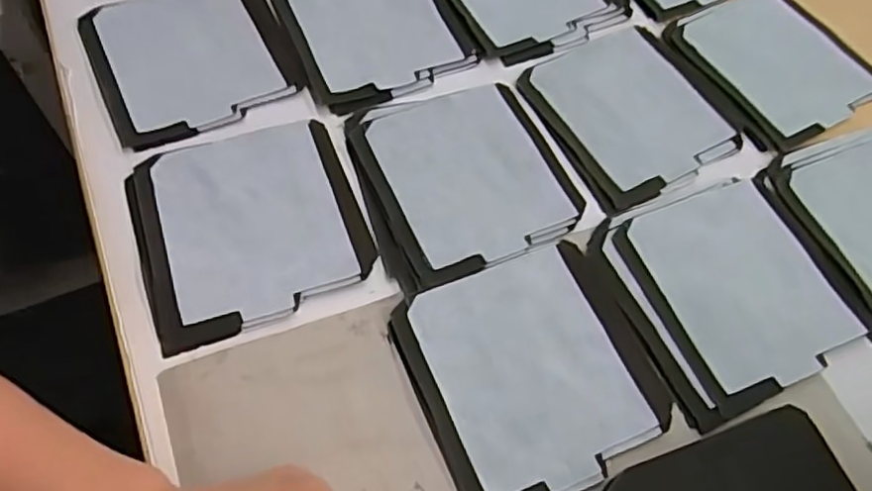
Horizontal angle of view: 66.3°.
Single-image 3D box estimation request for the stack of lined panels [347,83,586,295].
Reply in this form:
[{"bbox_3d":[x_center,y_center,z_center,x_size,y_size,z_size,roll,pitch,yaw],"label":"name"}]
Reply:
[{"bbox_3d":[0.017,-0.049,0.454,0.136,0.006,0.142,-17,63,-13],"label":"stack of lined panels"}]

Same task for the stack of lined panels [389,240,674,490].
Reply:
[{"bbox_3d":[0.059,0.072,0.391,0.139,0.009,0.137,-20,64,-14],"label":"stack of lined panels"}]

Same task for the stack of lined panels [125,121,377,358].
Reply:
[{"bbox_3d":[-0.118,-0.015,0.423,0.135,0.008,0.136,-19,64,-14],"label":"stack of lined panels"}]

